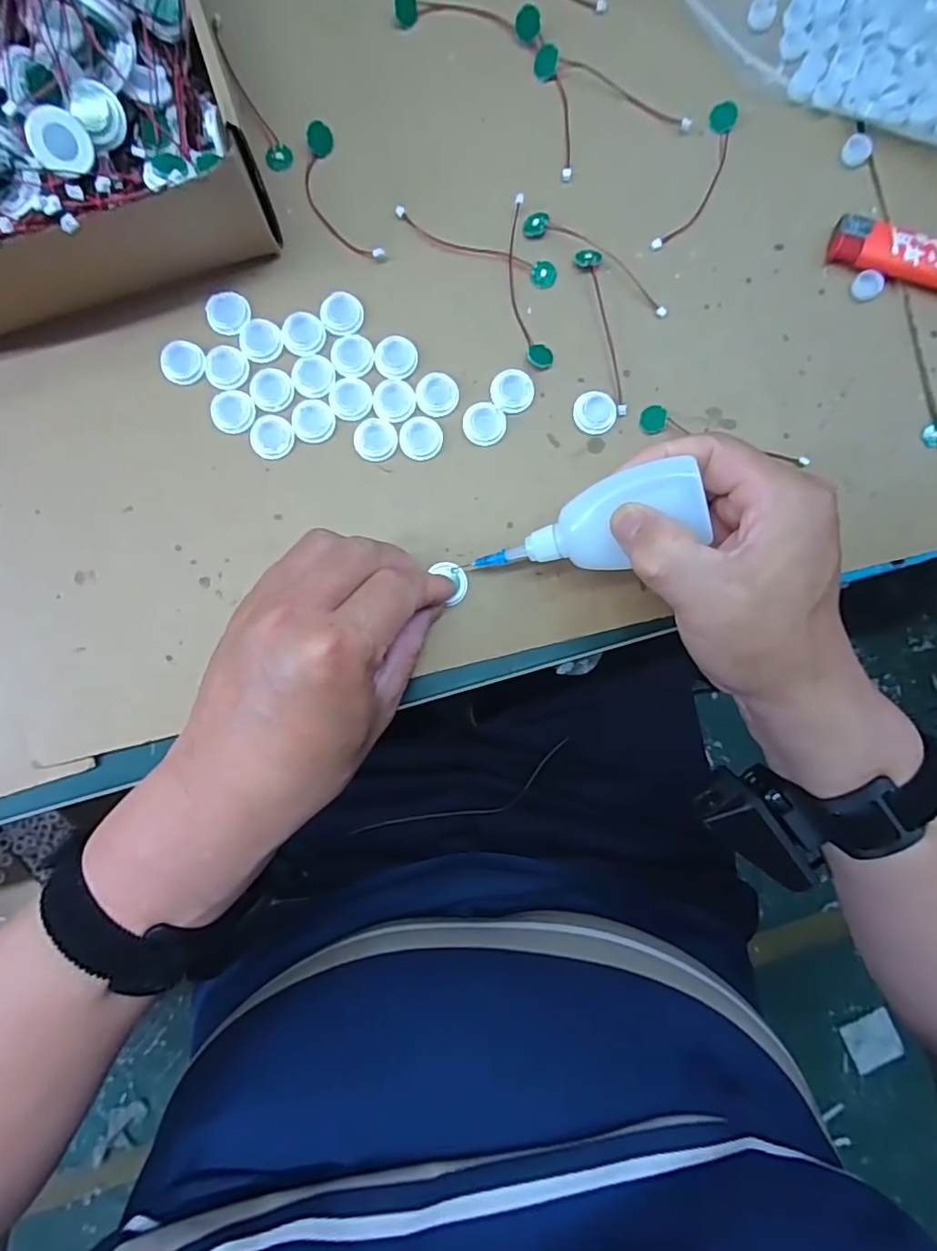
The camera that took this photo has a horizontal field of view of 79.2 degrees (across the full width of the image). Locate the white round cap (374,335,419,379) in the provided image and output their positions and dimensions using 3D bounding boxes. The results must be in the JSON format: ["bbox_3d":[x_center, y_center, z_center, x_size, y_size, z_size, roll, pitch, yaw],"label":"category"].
[{"bbox_3d":[-0.039,-0.144,0.302,0.022,0.004,0.023,0,87,-1],"label":"white round cap"}]

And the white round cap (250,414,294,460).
[{"bbox_3d":[-0.104,-0.100,0.300,0.022,0.004,0.022,0,87,-1],"label":"white round cap"}]

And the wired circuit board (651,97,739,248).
[{"bbox_3d":[0.126,-0.243,0.309,0.019,0.005,0.088,25,87,0],"label":"wired circuit board"}]

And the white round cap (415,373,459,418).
[{"bbox_3d":[-0.017,-0.123,0.302,0.022,0.004,0.022,0,87,-1],"label":"white round cap"}]

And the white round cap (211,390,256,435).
[{"bbox_3d":[-0.125,-0.113,0.299,0.023,0.004,0.022,0,87,-1],"label":"white round cap"}]

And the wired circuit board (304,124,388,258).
[{"bbox_3d":[-0.071,-0.230,0.305,0.025,0.009,0.077,-24,88,-2],"label":"wired circuit board"}]

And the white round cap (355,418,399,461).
[{"bbox_3d":[-0.049,-0.099,0.301,0.023,0.004,0.022,1,87,-1],"label":"white round cap"}]

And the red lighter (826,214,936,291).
[{"bbox_3d":[0.234,-0.195,0.302,0.080,0.015,0.024,20,87,0],"label":"red lighter"}]

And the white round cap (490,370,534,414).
[{"bbox_3d":[0.024,-0.125,0.304,0.022,0.005,0.022,0,87,-1],"label":"white round cap"}]

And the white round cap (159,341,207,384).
[{"bbox_3d":[-0.152,-0.140,0.300,0.023,0.004,0.022,0,87,-1],"label":"white round cap"}]

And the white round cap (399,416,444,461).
[{"bbox_3d":[-0.025,-0.100,0.302,0.023,0.004,0.022,0,87,-1],"label":"white round cap"}]

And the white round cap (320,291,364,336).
[{"bbox_3d":[-0.068,-0.167,0.303,0.022,0.004,0.023,0,87,-1],"label":"white round cap"}]

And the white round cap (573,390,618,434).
[{"bbox_3d":[0.069,-0.115,0.305,0.023,0.006,0.021,-1,87,-1],"label":"white round cap"}]

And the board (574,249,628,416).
[{"bbox_3d":[0.072,-0.159,0.306,0.014,0.006,0.091,-10,88,-2],"label":"board"}]

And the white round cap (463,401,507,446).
[{"bbox_3d":[0.009,-0.108,0.303,0.023,0.004,0.022,0,87,-1],"label":"white round cap"}]

